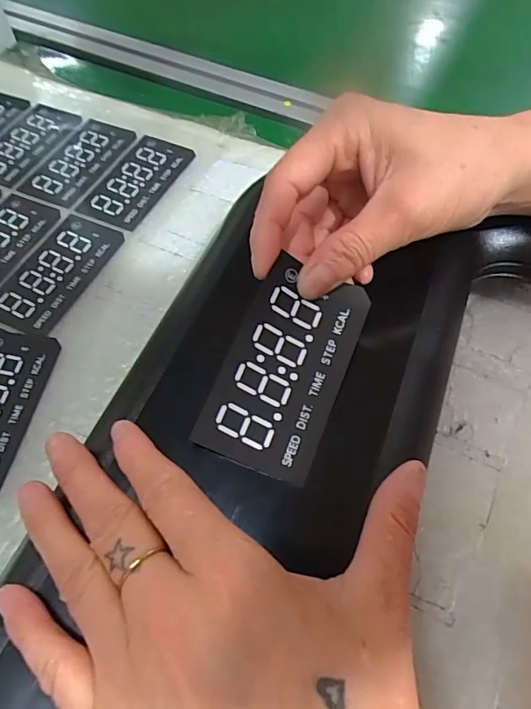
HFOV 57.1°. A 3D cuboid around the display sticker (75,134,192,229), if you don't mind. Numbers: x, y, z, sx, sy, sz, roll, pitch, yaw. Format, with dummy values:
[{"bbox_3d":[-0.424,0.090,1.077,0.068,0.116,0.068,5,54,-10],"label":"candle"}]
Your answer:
[{"bbox_3d":[-0.095,-0.129,0.354,0.053,0.004,0.090,21,61,14],"label":"display sticker"}]

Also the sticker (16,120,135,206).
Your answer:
[{"bbox_3d":[-0.139,-0.147,0.365,0.048,0.004,0.090,21,61,13],"label":"sticker"}]

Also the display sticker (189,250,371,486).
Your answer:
[{"bbox_3d":[0.008,0.004,0.208,0.050,0.005,0.088,22,72,0],"label":"display sticker"}]

